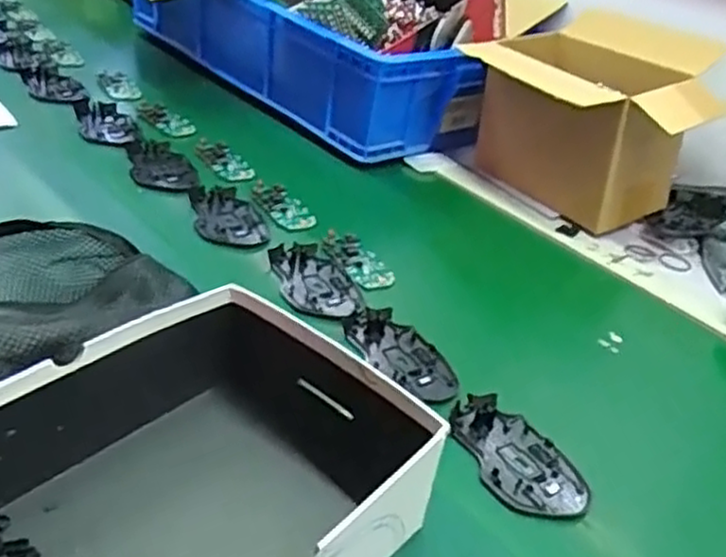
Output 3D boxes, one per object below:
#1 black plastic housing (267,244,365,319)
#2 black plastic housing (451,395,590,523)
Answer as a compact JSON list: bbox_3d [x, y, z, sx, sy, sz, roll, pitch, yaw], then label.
[{"bbox_3d":[-0.044,0.003,0.697,0.068,0.014,0.115,-6,34,-24],"label":"black plastic housing"},{"bbox_3d":[0.113,0.130,0.537,0.069,0.014,0.114,-11,38,-26],"label":"black plastic housing"}]

